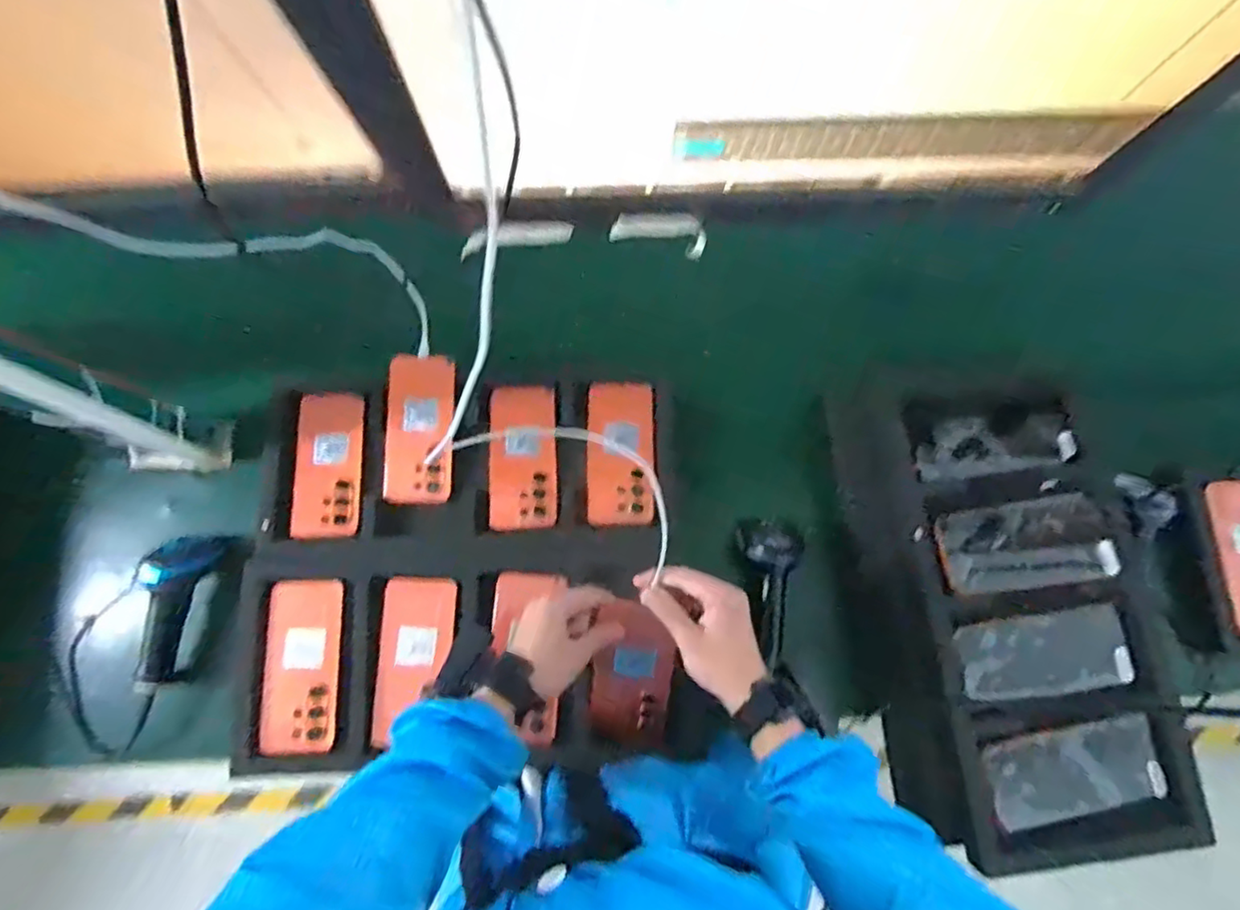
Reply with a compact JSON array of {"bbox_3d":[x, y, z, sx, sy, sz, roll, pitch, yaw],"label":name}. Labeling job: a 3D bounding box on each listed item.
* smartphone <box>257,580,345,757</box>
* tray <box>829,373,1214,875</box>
[{"bbox_3d":[-0.341,0.225,0.665,0.073,0.014,0.175,-3,77,-1],"label":"smartphone"},{"bbox_3d":[0.389,0.150,0.647,0.283,0.073,0.483,-6,77,-1],"label":"tray"}]

